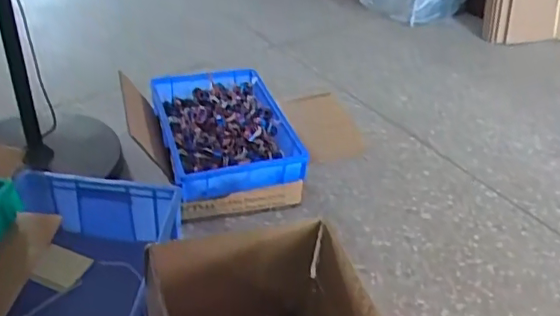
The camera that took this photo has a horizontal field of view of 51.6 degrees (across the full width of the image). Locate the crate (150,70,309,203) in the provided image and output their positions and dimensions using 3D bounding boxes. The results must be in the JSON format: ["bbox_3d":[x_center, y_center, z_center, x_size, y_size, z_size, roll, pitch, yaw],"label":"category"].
[{"bbox_3d":[-0.137,-0.069,1.391,0.287,0.086,0.416,-8,39,-17],"label":"crate"}]

